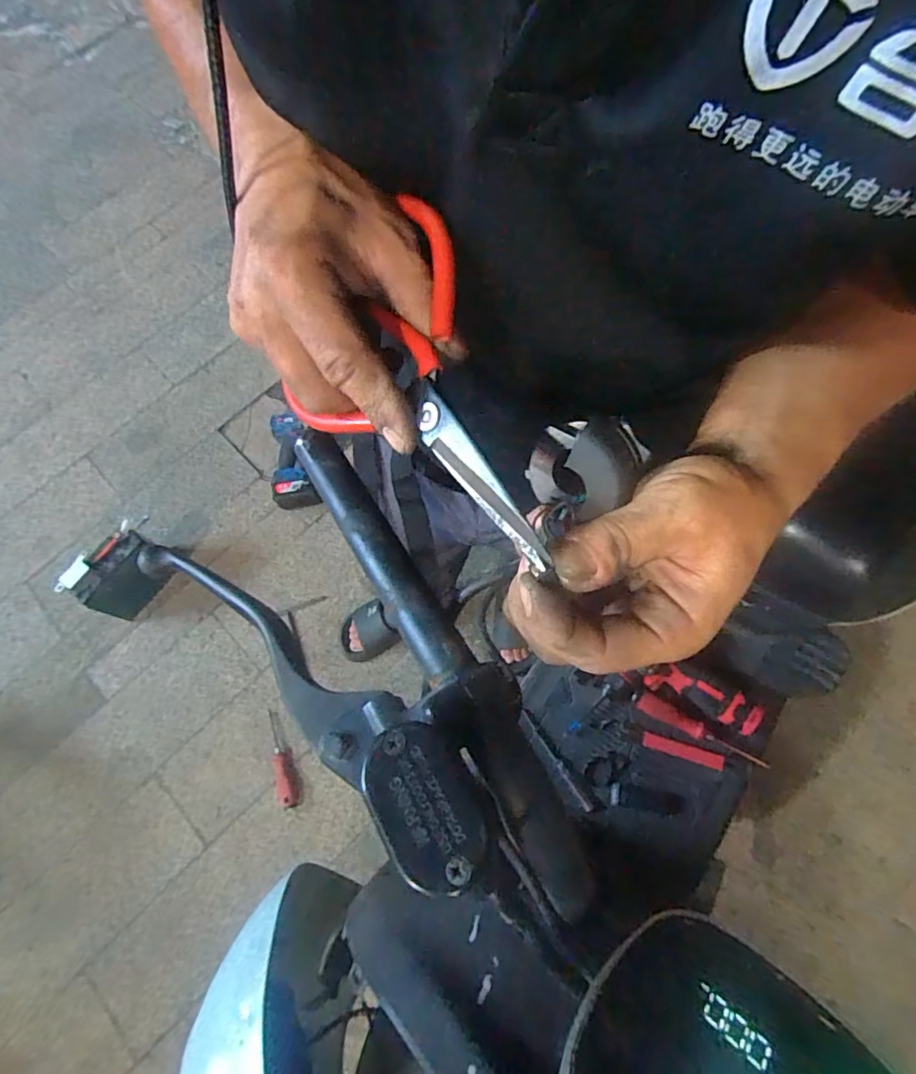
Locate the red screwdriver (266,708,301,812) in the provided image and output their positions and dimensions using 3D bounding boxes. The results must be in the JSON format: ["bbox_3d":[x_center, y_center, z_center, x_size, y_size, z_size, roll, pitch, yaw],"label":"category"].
[{"bbox_3d":[-0.364,0.456,1.130,0.046,0.029,0.193,-17,68,-5],"label":"red screwdriver"}]

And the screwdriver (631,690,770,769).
[{"bbox_3d":[0.357,0.287,0.820,0.198,0.023,0.027,26,74,13],"label":"screwdriver"}]

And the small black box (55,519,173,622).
[{"bbox_3d":[-0.727,0.077,1.190,0.077,0.193,0.177,22,73,11],"label":"small black box"}]

